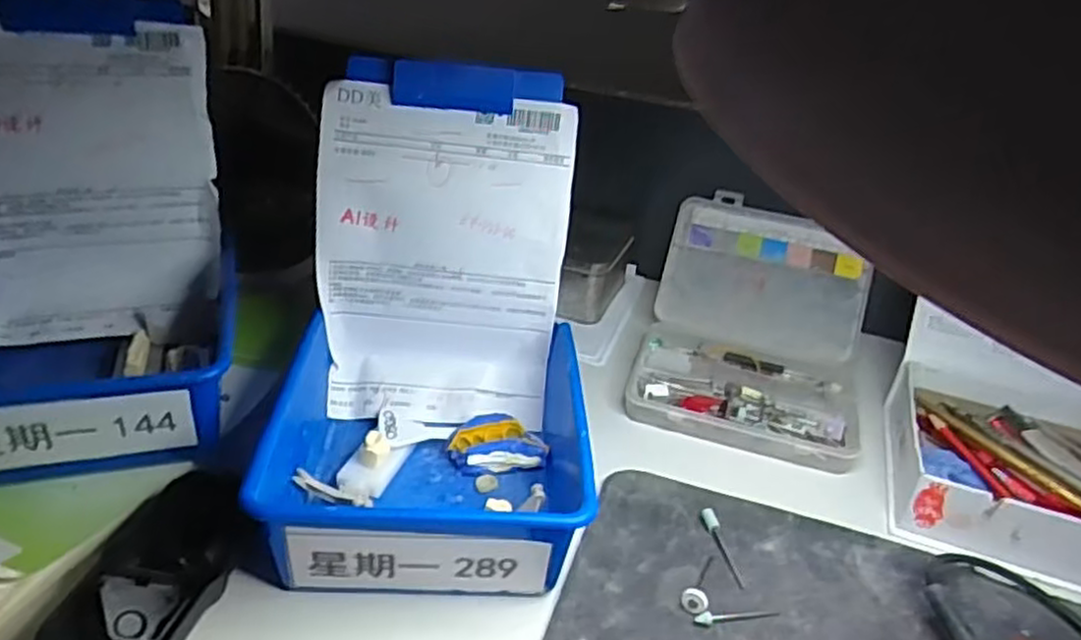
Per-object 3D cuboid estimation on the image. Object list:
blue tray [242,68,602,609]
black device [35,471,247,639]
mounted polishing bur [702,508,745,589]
[{"bbox_3d":[-0.053,0.002,0.394,0.153,0.178,0.213,4,33,-5],"label":"blue tray"},{"bbox_3d":[-0.172,0.115,0.337,0.061,0.031,0.113,6,33,-1],"label":"black device"},{"bbox_3d":[0.096,0.120,0.394,0.008,0.004,0.050,1,34,-10],"label":"mounted polishing bur"}]

